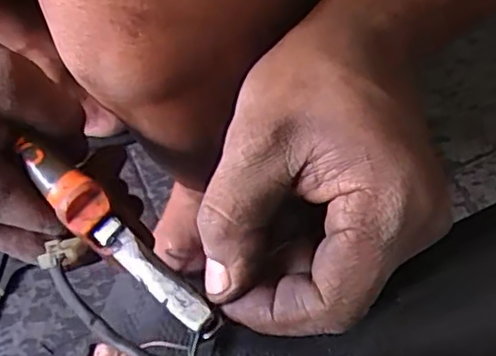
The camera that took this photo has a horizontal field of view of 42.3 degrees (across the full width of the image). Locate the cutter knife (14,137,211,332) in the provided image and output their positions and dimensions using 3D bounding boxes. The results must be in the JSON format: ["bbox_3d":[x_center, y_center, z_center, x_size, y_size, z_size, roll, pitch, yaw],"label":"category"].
[{"bbox_3d":[-0.057,0.018,0.248,0.014,0.013,0.120,-42,56,-17],"label":"cutter knife"}]

